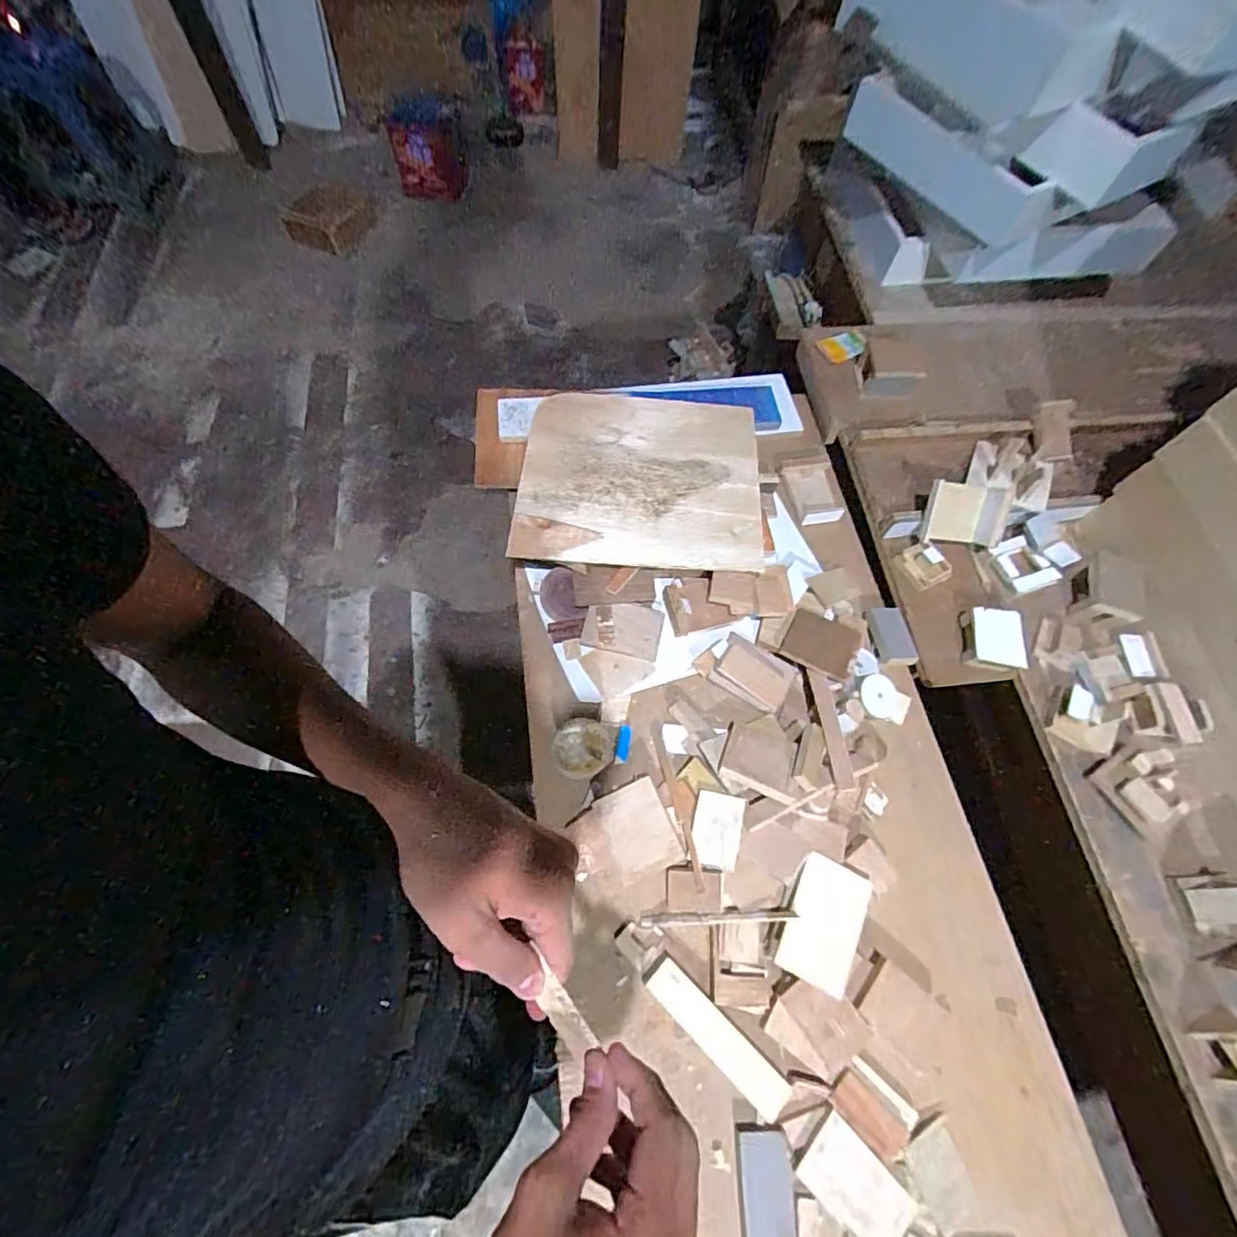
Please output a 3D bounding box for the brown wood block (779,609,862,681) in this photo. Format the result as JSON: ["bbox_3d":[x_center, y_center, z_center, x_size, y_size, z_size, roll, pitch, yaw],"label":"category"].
[{"bbox_3d":[0.272,0.033,0.757,0.088,0.013,0.086,23,56,21],"label":"brown wood block"}]

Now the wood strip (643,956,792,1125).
[{"bbox_3d":[0.101,0.430,0.582,0.173,0.019,0.037,41,73,18],"label":"wood strip"}]

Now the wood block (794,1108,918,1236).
[{"bbox_3d":[0.228,0.540,0.537,0.102,0.007,0.063,38,72,17],"label":"wood block"}]

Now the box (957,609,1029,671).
[{"bbox_3d":[0.504,0.028,0.762,0.071,0.030,0.082,10,65,2],"label":"box"}]

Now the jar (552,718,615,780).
[{"bbox_3d":[-0.042,0.162,0.685,0.069,0.069,0.067,1,65,-2],"label":"jar"}]

